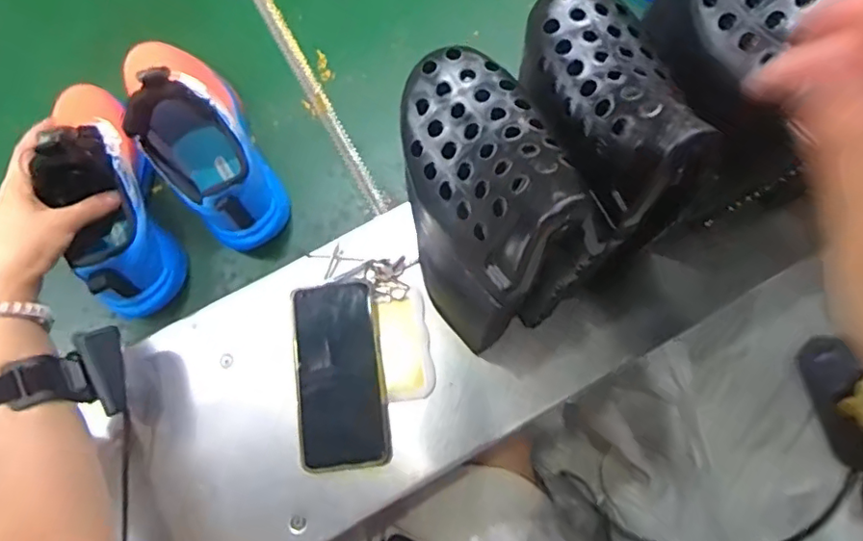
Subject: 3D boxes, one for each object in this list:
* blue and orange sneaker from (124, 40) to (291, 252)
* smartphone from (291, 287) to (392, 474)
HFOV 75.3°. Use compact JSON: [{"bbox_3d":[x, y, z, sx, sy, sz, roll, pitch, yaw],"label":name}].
[{"bbox_3d":[-0.218,-0.136,0.511,0.081,0.136,0.213,-28,75,-6],"label":"blue and orange sneaker"},{"bbox_3d":[-0.080,0.092,0.491,0.073,0.017,0.156,-6,74,0],"label":"smartphone"}]

